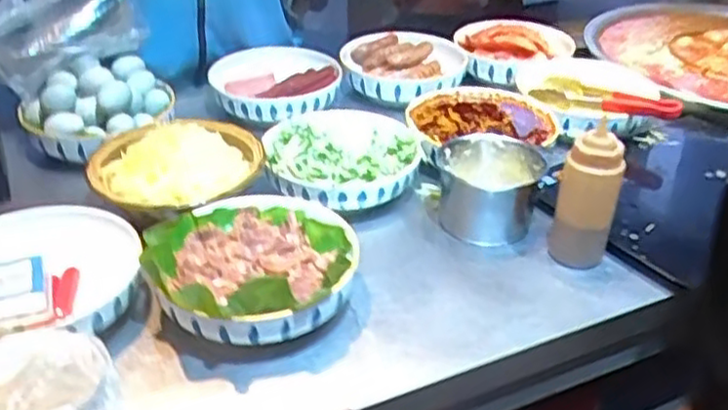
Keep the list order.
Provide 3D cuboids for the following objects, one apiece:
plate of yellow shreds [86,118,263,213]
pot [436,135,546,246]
[{"bbox_3d":[-0.254,-0.071,0.973,0.216,0.042,0.224,1,32,-1],"label":"plate of yellow shreds"},{"bbox_3d":[0.166,-0.022,0.970,0.129,0.095,0.113,5,33,5],"label":"pot"}]

